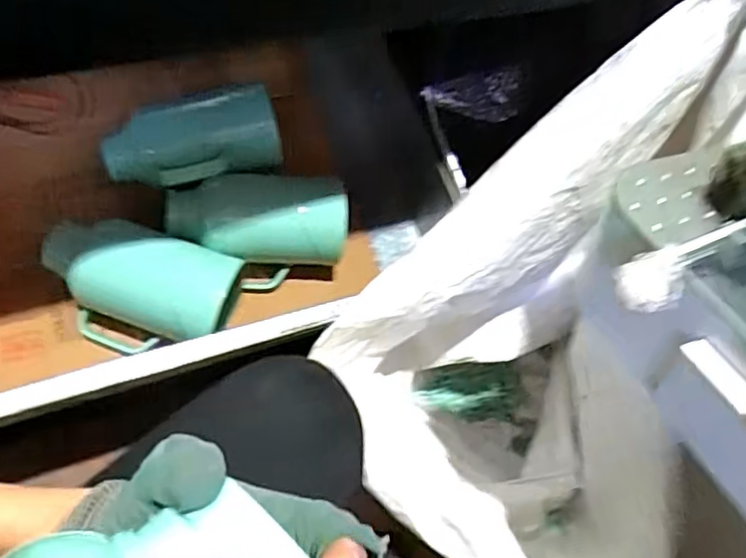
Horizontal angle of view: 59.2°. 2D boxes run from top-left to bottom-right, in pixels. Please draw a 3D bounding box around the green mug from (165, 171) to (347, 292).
[{"bbox_3d":[-0.166,-0.063,0.971,0.252,0.144,0.107,-7,46,-12],"label":"green mug"}]

